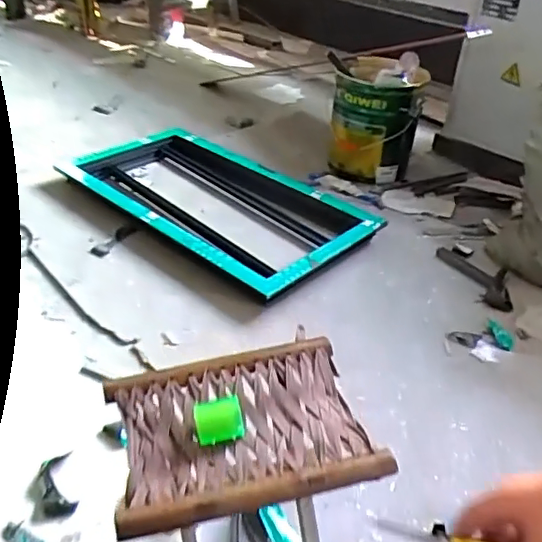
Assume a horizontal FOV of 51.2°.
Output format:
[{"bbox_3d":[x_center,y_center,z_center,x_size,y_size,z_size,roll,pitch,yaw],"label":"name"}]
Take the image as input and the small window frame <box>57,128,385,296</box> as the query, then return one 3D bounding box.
[{"bbox_3d":[-0.148,-0.216,1.659,0.859,0.078,0.522,29,42,31],"label":"small window frame"}]

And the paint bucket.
[{"bbox_3d":[0.340,-0.505,1.879,0.277,0.358,0.296,8,35,5],"label":"paint bucket"}]

